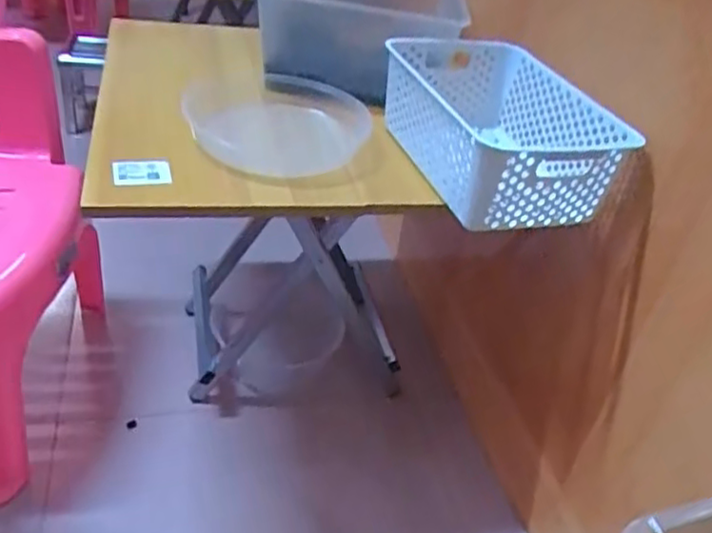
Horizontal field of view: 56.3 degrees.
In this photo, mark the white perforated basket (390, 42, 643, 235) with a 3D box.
[{"bbox_3d":[0.164,-0.175,0.823,0.212,0.107,0.312,-5,37,-20],"label":"white perforated basket"}]

